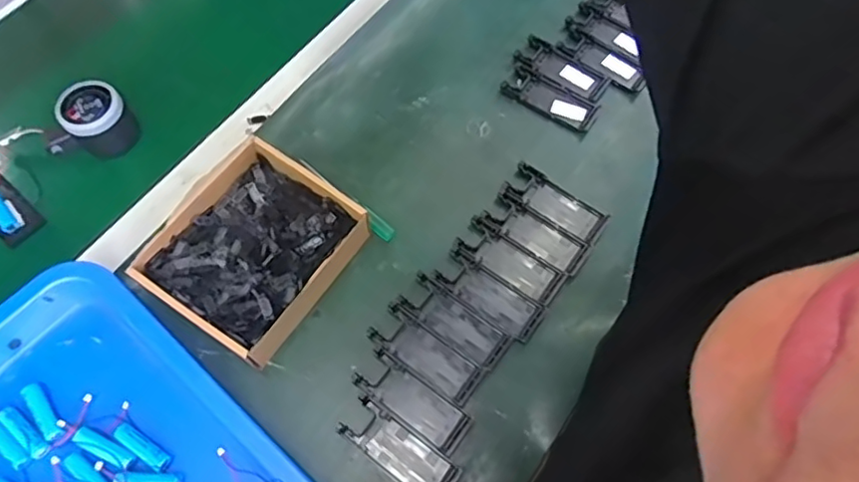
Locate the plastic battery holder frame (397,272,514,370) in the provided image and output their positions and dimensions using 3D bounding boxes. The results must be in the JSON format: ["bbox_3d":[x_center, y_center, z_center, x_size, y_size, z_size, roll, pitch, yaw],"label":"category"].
[{"bbox_3d":[0.023,0.072,0.531,0.102,0.006,0.039,35,69,14],"label":"plastic battery holder frame"}]

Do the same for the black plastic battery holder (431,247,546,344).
[{"bbox_3d":[0.055,0.049,0.543,0.102,0.008,0.041,33,68,14],"label":"black plastic battery holder"}]

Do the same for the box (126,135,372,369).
[{"bbox_3d":[-0.156,0.008,0.533,0.158,0.046,0.165,31,68,13],"label":"box"}]

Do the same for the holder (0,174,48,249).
[{"bbox_3d":[-0.418,-0.037,0.575,0.100,0.028,0.038,38,69,16],"label":"holder"}]

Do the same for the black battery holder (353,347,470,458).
[{"bbox_3d":[-0.014,0.135,0.503,0.103,0.004,0.037,34,68,14],"label":"black battery holder"}]

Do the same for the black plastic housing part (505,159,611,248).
[{"bbox_3d":[0.124,-0.037,0.580,0.101,0.008,0.041,36,69,15],"label":"black plastic housing part"}]

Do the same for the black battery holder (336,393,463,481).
[{"bbox_3d":[-0.025,0.173,0.487,0.102,0.004,0.037,34,68,14],"label":"black battery holder"}]

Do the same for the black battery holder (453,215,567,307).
[{"bbox_3d":[0.076,0.019,0.555,0.101,0.009,0.040,33,68,14],"label":"black battery holder"}]

